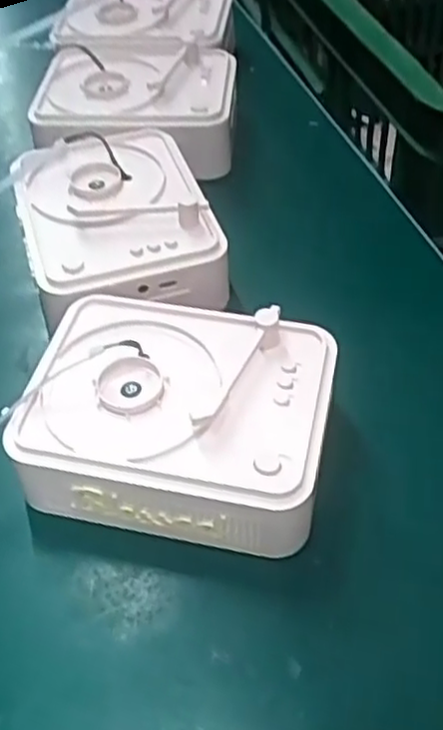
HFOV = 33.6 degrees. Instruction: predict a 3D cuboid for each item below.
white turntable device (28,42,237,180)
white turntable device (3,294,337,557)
[{"bbox_3d":[-0.055,-0.173,0.487,0.132,0.039,0.119,1,49,5],"label":"white turntable device"},{"bbox_3d":[-0.018,0.023,0.320,0.123,0.046,0.097,8,50,11],"label":"white turntable device"}]

